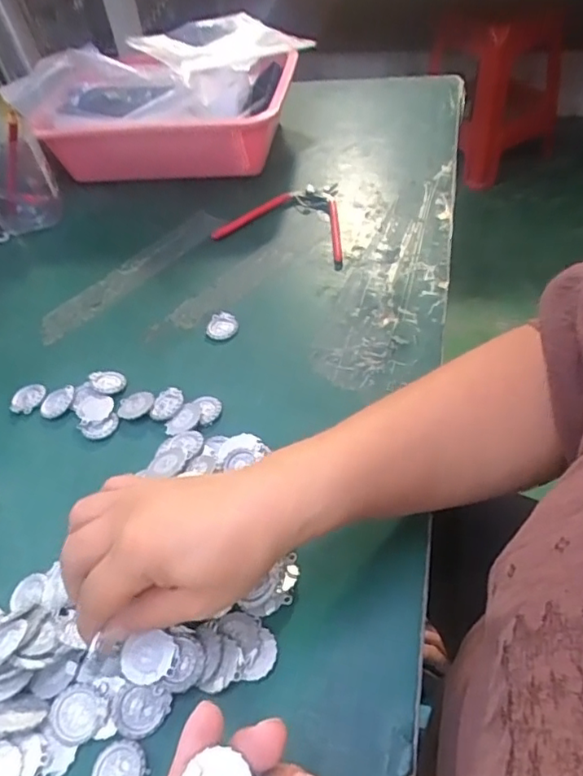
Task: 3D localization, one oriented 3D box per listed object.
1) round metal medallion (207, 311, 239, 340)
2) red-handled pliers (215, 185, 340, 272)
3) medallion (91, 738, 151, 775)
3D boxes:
[{"bbox_3d":[-0.061,-0.055,0.500,0.028,0.004,0.029,-4,48,4],"label":"round metal medallion"},{"bbox_3d":[-0.016,-0.169,0.586,0.130,0.014,0.140,-3,48,5],"label":"red-handled pliers"},{"bbox_3d":[-0.086,0.194,0.283,0.028,0.004,0.031,-28,51,-17],"label":"medallion"}]

